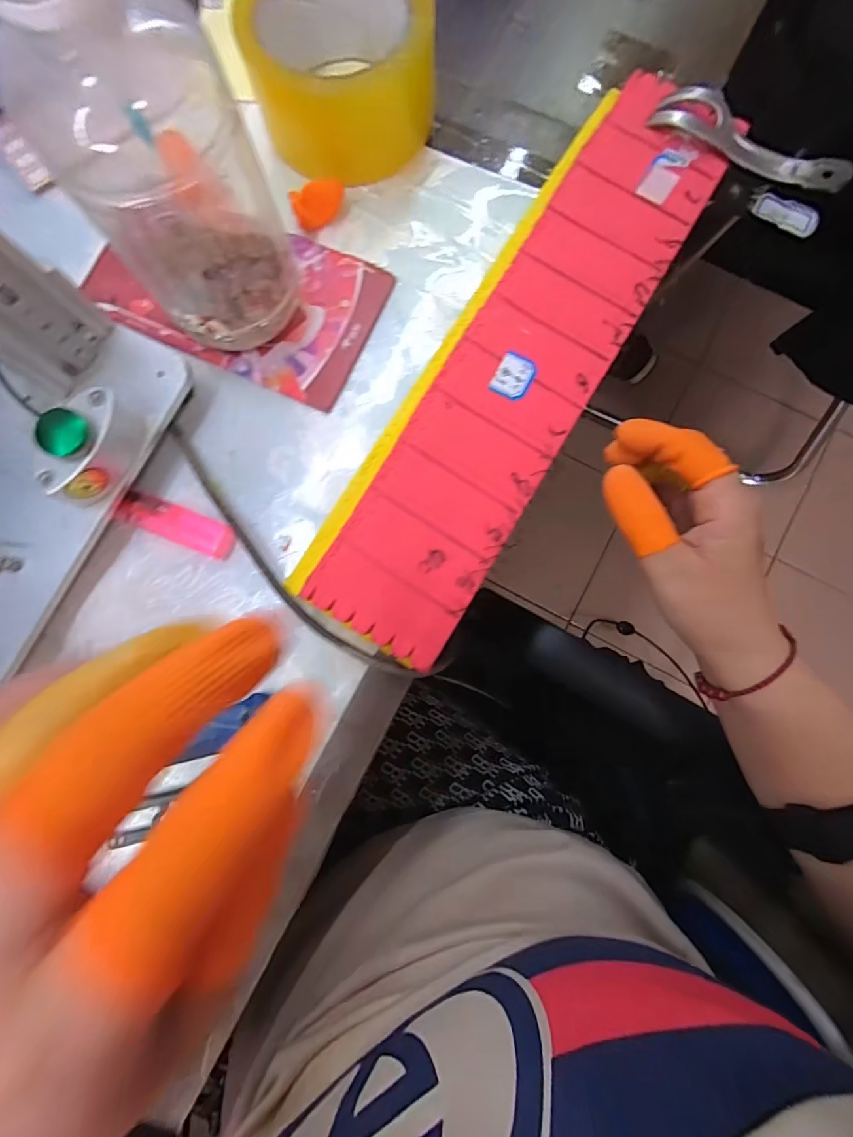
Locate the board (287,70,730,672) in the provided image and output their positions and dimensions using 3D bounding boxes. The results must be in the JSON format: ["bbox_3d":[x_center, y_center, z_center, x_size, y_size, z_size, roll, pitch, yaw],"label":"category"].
[{"bbox_3d":[0.050,-0.109,0.247,0.084,0.011,0.323,32,85,4],"label":"board"}]

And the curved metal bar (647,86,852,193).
[{"bbox_3d":[0.178,-0.236,0.252,0.103,0.024,0.031,30,85,3],"label":"curved metal bar"}]

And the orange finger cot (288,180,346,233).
[{"bbox_3d":[-0.062,-0.213,0.273,0.031,0.012,0.016,-28,85,-2],"label":"orange finger cot"}]

